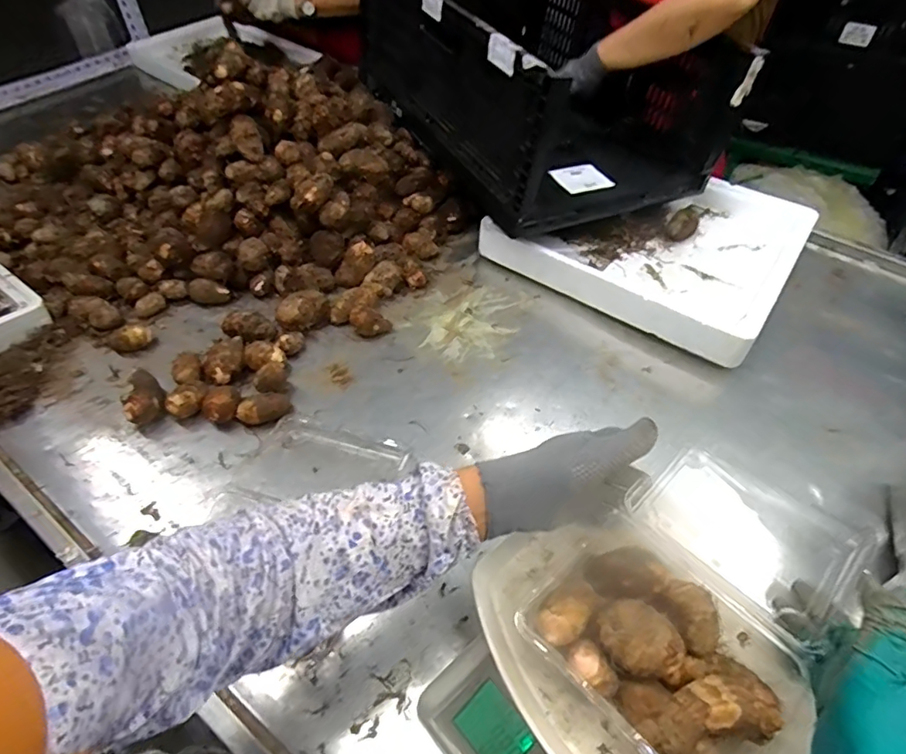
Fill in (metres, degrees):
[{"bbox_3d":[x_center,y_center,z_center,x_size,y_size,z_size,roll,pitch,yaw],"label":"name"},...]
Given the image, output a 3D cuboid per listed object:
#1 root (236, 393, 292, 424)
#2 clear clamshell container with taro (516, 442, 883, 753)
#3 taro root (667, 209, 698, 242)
[{"bbox_3d":[-0.238,0.041,0.675,0.063,0.035,0.029,-18,54,-15],"label":"root"},{"bbox_3d":[0.205,0.167,0.420,0.271,0.070,0.182,-35,60,-26],"label":"clear clamshell container with taro"},{"bbox_3d":[0.385,-0.252,0.899,0.043,0.039,0.049,26,55,18],"label":"taro root"}]

